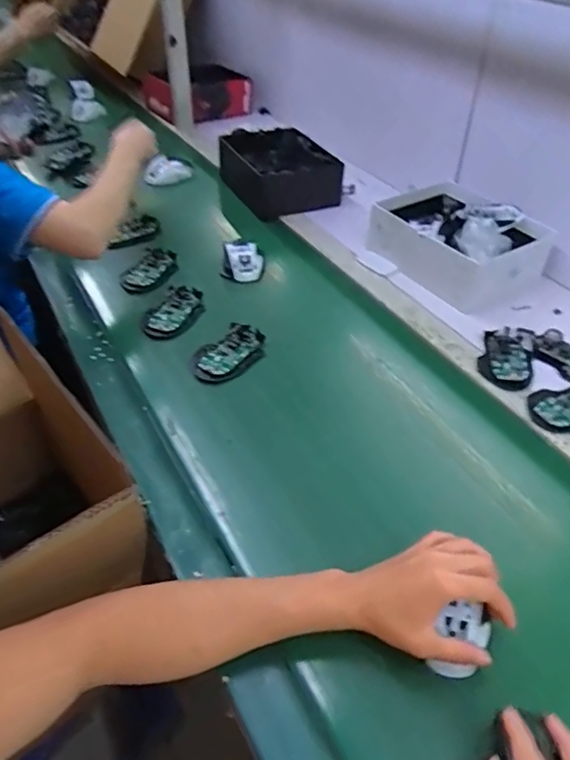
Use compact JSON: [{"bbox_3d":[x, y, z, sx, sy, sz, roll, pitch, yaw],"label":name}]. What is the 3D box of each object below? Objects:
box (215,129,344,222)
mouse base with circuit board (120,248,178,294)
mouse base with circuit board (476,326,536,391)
[{"bbox_3d":[-0.010,-0.437,1.138,0.208,0.094,0.197,-13,44,-15],"label":"box"},{"bbox_3d":[-0.218,-0.179,0.908,0.069,0.018,0.114,13,44,13],"label":"mouse base with circuit board"},{"bbox_3d":[0.311,-0.035,0.768,0.070,0.019,0.124,17,45,17],"label":"mouse base with circuit board"}]

